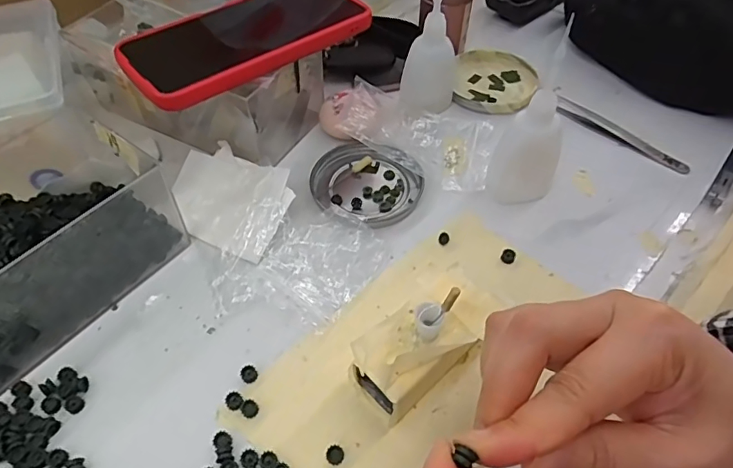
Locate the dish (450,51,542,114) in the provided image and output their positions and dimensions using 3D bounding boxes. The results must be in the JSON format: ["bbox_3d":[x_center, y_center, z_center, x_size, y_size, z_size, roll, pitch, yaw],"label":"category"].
[{"bbox_3d":[0.112,-0.133,0.436,0.067,0.013,0.082,7,52,5],"label":"dish"}]

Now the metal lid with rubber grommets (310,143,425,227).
[{"bbox_3d":[-0.004,-0.036,0.362,0.068,0.010,0.079,-35,60,-24],"label":"metal lid with rubber grommets"}]

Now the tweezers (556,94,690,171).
[{"bbox_3d":[0.197,-0.078,0.393,0.013,0.010,0.109,-38,61,-26],"label":"tweezers"}]

